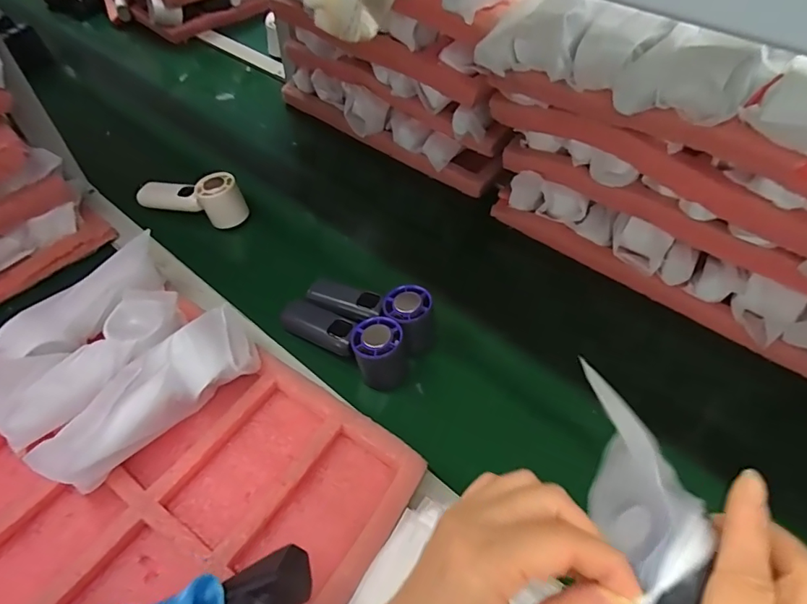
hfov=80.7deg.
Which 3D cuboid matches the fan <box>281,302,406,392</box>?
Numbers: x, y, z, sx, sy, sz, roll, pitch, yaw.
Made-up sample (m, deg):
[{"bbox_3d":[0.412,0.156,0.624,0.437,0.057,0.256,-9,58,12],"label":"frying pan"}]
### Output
[{"bbox_3d":[-0.066,0.039,0.519,0.143,0.070,0.053,24,54,18],"label":"fan"}]

